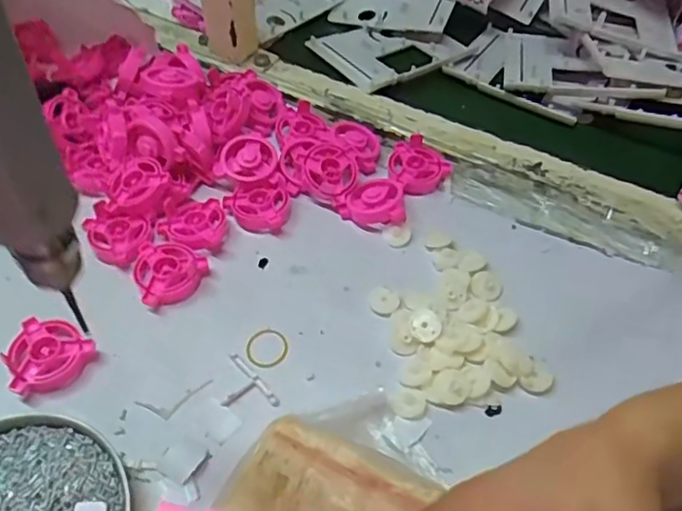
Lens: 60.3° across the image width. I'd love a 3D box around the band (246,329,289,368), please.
[{"bbox_3d":[-0.052,0.065,0.414,0.028,0.004,0.030,3,53,-3],"label":"band"}]

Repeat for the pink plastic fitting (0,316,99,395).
[{"bbox_3d":[-0.202,0.068,0.398,0.051,0.015,0.051,31,56,17],"label":"pink plastic fitting"}]

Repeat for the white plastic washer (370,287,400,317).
[{"bbox_3d":[0.032,0.034,0.437,0.022,0.004,0.022,20,53,10],"label":"white plastic washer"}]

